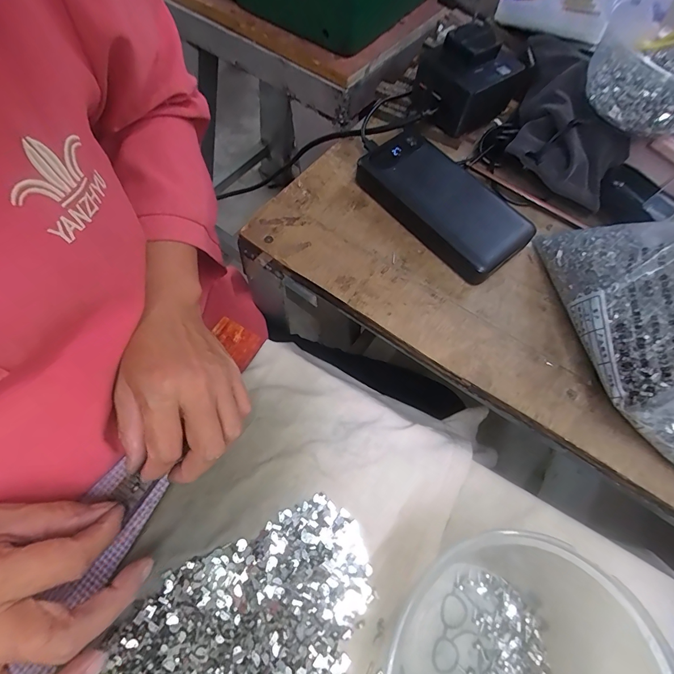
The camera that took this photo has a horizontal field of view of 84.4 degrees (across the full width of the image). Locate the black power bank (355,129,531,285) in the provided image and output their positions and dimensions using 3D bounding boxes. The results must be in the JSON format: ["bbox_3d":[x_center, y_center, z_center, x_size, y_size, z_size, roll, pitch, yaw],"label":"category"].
[{"bbox_3d":[0.092,-0.120,0.331,0.069,0.027,0.156,-36,72,-19],"label":"black power bank"}]

